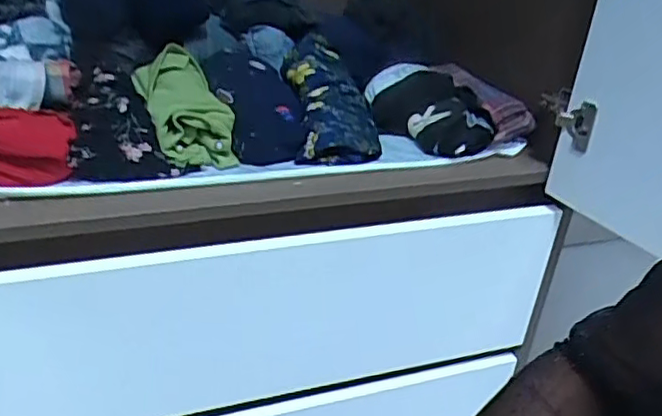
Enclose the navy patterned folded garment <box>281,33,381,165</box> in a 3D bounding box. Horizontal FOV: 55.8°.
[{"bbox_3d":[-0.001,-0.152,0.830,0.102,0.050,0.225,-2,48,-14],"label":"navy patterned folded garment"}]

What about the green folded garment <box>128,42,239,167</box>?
[{"bbox_3d":[-0.184,-0.132,0.774,0.088,0.052,0.201,-10,48,-25],"label":"green folded garment"}]

